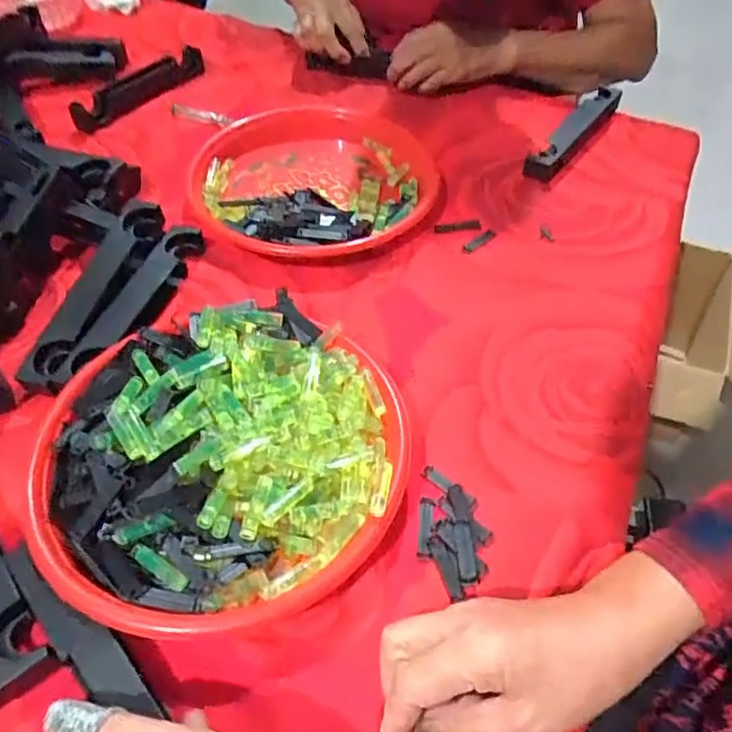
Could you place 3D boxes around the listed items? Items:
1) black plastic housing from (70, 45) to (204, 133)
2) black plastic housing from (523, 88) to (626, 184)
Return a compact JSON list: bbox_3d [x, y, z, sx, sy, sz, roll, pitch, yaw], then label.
[{"bbox_3d":[-0.264,-0.330,0.727,0.055,0.020,0.175,34,59,23],"label":"black plastic housing"},{"bbox_3d":[0.245,-0.270,0.713,0.032,0.028,0.231,30,55,22],"label":"black plastic housing"}]

